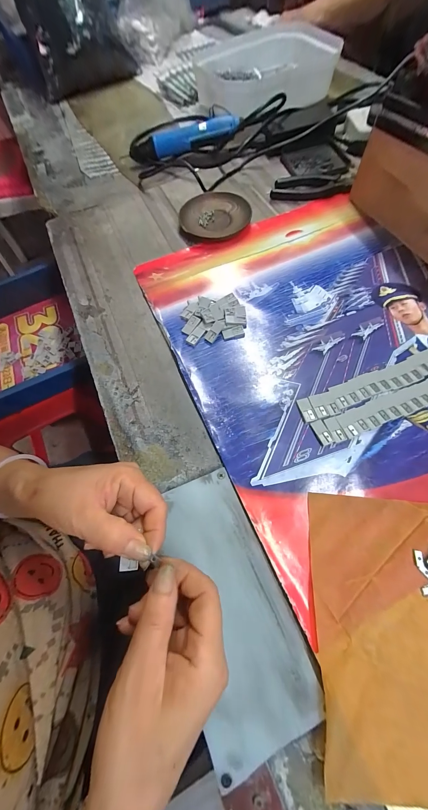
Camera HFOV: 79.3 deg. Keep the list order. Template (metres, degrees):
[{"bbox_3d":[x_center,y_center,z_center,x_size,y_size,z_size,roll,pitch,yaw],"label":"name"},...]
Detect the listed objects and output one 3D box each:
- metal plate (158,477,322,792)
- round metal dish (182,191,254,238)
[{"bbox_3d":[0.012,0.162,0.222,0.086,0.008,0.197,-21,66,-7],"label":"metal plate"},{"bbox_3d":[0.002,-0.310,0.425,0.112,0.014,0.106,-6,66,1],"label":"round metal dish"}]

